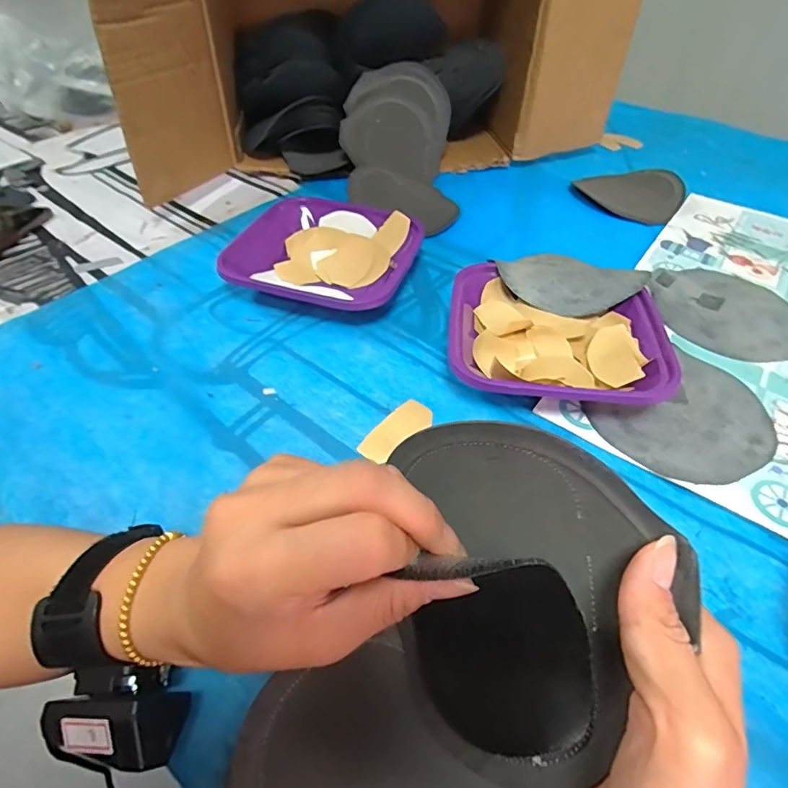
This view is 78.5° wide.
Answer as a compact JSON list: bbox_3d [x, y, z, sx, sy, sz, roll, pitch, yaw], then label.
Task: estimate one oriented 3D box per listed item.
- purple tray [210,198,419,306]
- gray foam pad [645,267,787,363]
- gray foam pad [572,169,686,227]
[{"bbox_3d":[-0.072,-0.150,0.525,0.184,0.040,0.183,15,47,10],"label":"purple tray"},{"bbox_3d":[0.350,-0.090,0.501,0.151,0.010,0.147,-5,47,-9],"label":"gray foam pad"},{"bbox_3d":[0.343,-0.281,0.672,0.129,0.024,0.136,-18,50,-21],"label":"gray foam pad"}]

